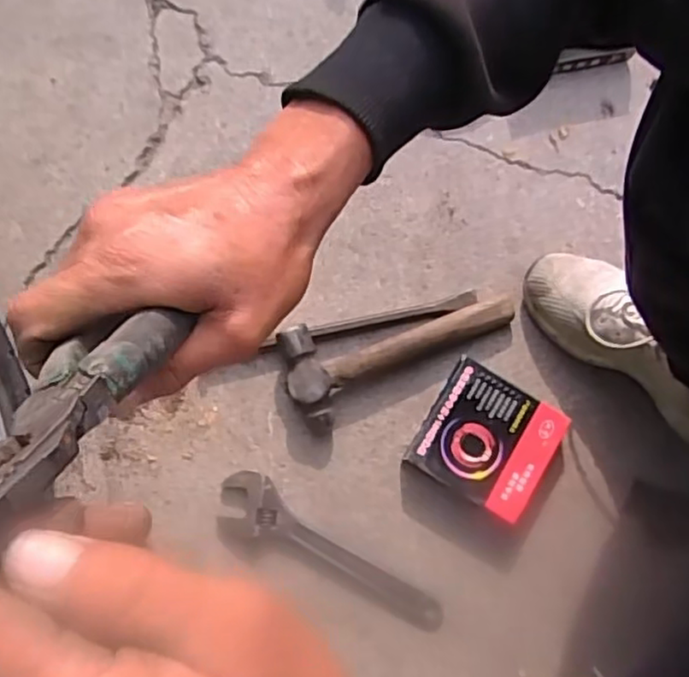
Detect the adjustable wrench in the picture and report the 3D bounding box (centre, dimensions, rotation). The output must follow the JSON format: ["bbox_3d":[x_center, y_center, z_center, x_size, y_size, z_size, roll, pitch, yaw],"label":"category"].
[{"bbox_3d":[-0.012,0.208,0.650,0.245,0.013,0.062,24,77,5],"label":"adjustable wrench"}]

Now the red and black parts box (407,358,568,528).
[{"bbox_3d":[0.143,0.103,0.671,0.127,0.034,0.123,31,77,6],"label":"red and black parts box"}]

